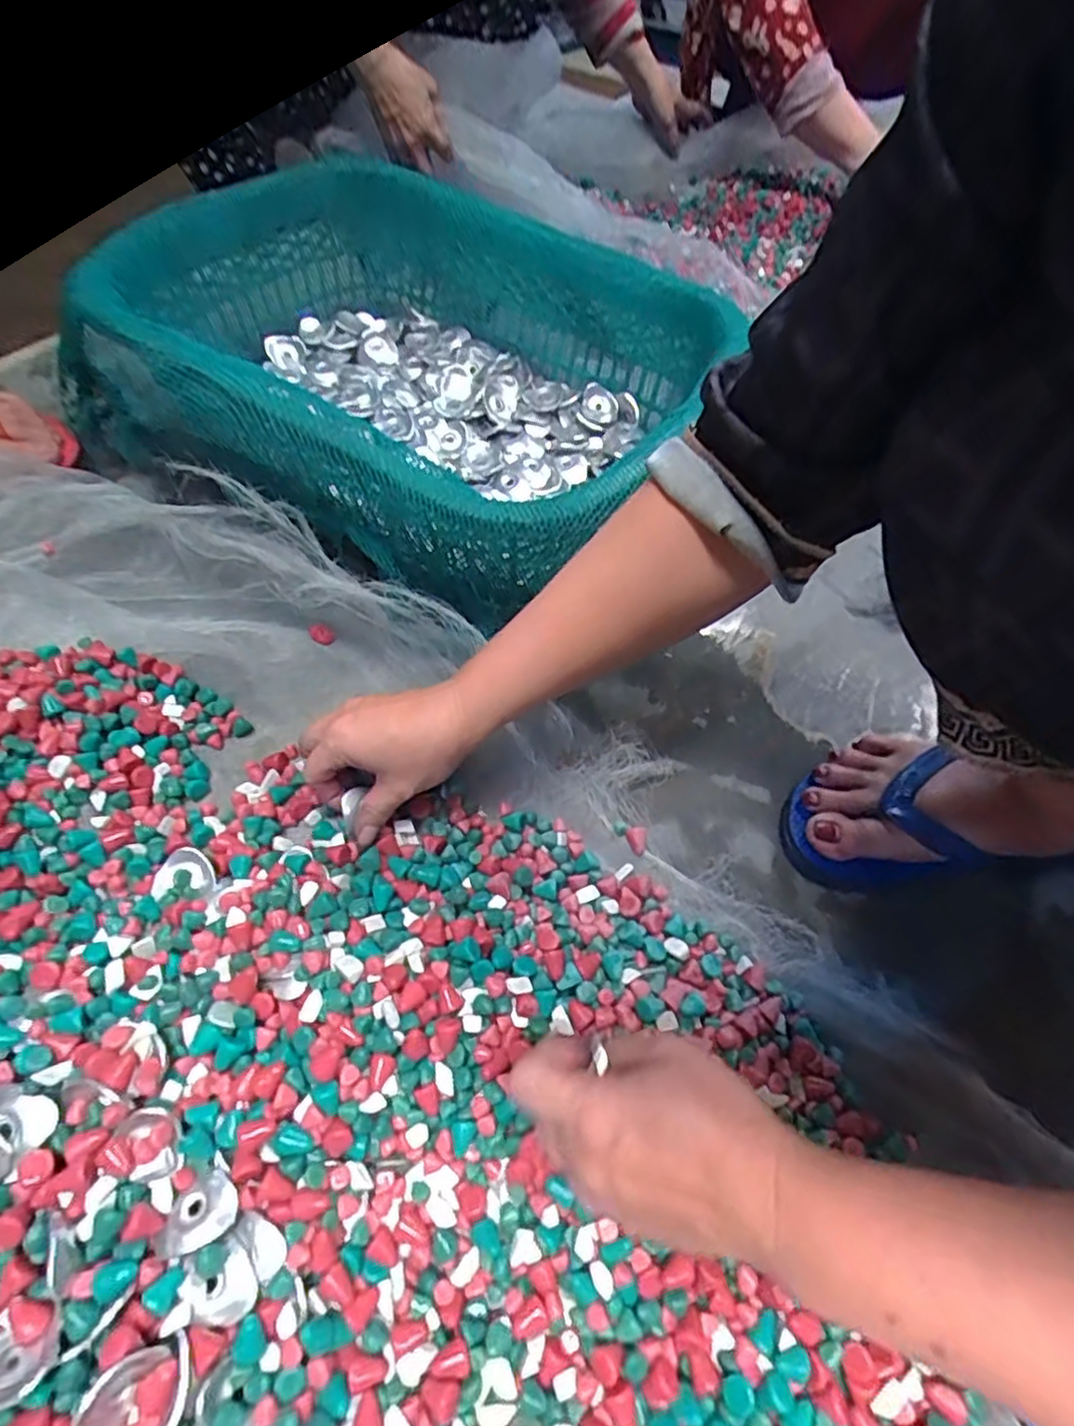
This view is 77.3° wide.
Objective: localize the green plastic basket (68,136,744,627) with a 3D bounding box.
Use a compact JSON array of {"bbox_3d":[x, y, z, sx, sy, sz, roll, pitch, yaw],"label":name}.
[{"bbox_3d":[-0.099,-0.295,0.566,0.458,0.127,0.413,27,59,12],"label":"green plastic basket"}]

